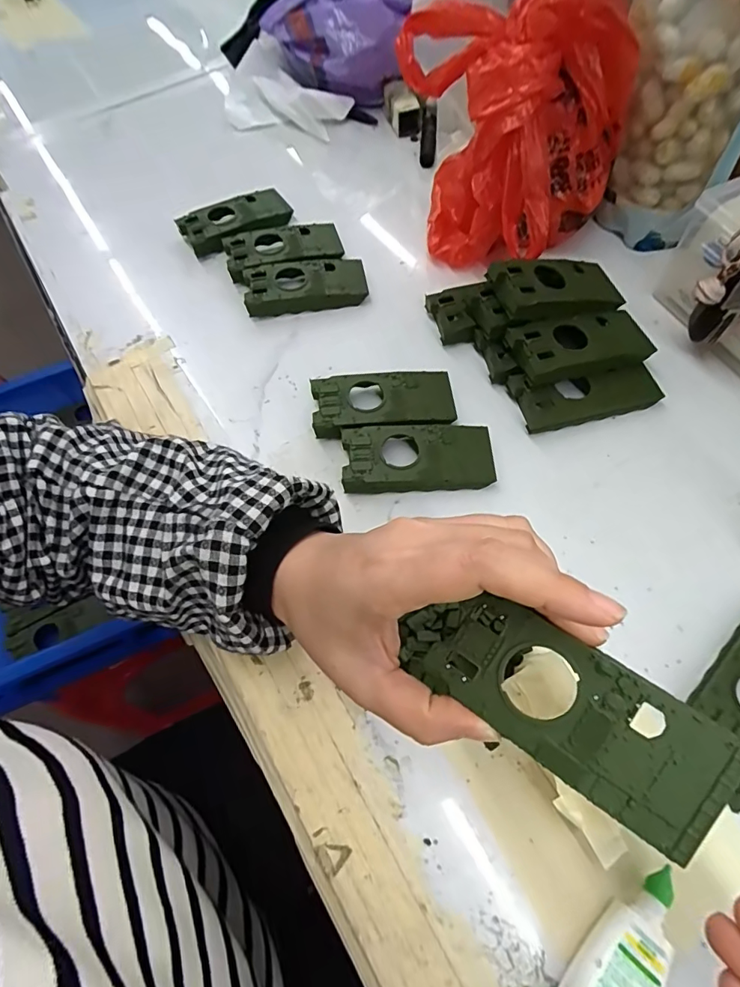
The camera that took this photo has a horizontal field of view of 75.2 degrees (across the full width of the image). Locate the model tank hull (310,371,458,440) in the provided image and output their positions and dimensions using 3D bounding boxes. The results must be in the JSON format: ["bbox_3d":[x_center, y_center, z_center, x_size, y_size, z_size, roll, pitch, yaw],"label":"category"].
[{"bbox_3d":[0.010,-0.067,0.362,0.103,0.020,0.050,-6,64,0],"label":"model tank hull"}]

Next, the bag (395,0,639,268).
[{"bbox_3d":[0.098,-0.272,0.366,0.164,0.154,0.096,26,68,15],"label":"bag"}]

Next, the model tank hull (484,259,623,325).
[{"bbox_3d":[0.141,-0.155,0.362,0.103,0.021,0.047,-13,63,-21],"label":"model tank hull"}]

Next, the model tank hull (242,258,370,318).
[{"bbox_3d":[-0.056,-0.182,0.420,0.102,0.020,0.047,-10,64,-2],"label":"model tank hull"}]

